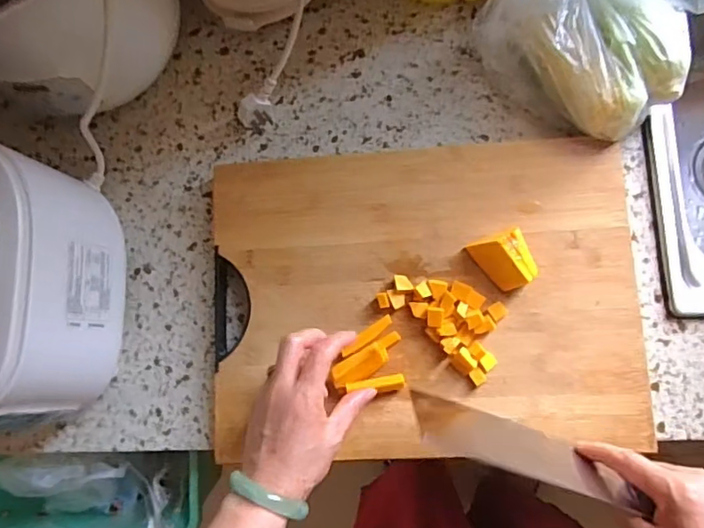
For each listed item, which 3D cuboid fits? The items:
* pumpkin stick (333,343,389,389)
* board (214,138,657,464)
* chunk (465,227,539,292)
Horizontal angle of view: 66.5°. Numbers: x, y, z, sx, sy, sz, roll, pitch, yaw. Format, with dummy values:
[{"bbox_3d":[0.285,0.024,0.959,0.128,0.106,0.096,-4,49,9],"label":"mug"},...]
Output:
[{"bbox_3d":[0.008,0.092,0.485,0.055,0.012,0.023,-29,80,-12],"label":"pumpkin stick"},{"bbox_3d":[0.064,0.030,0.507,0.394,0.028,0.288,-3,81,5],"label":"board"},{"bbox_3d":[0.139,-0.002,0.490,0.046,0.025,0.051,-21,80,2],"label":"chunk"}]

